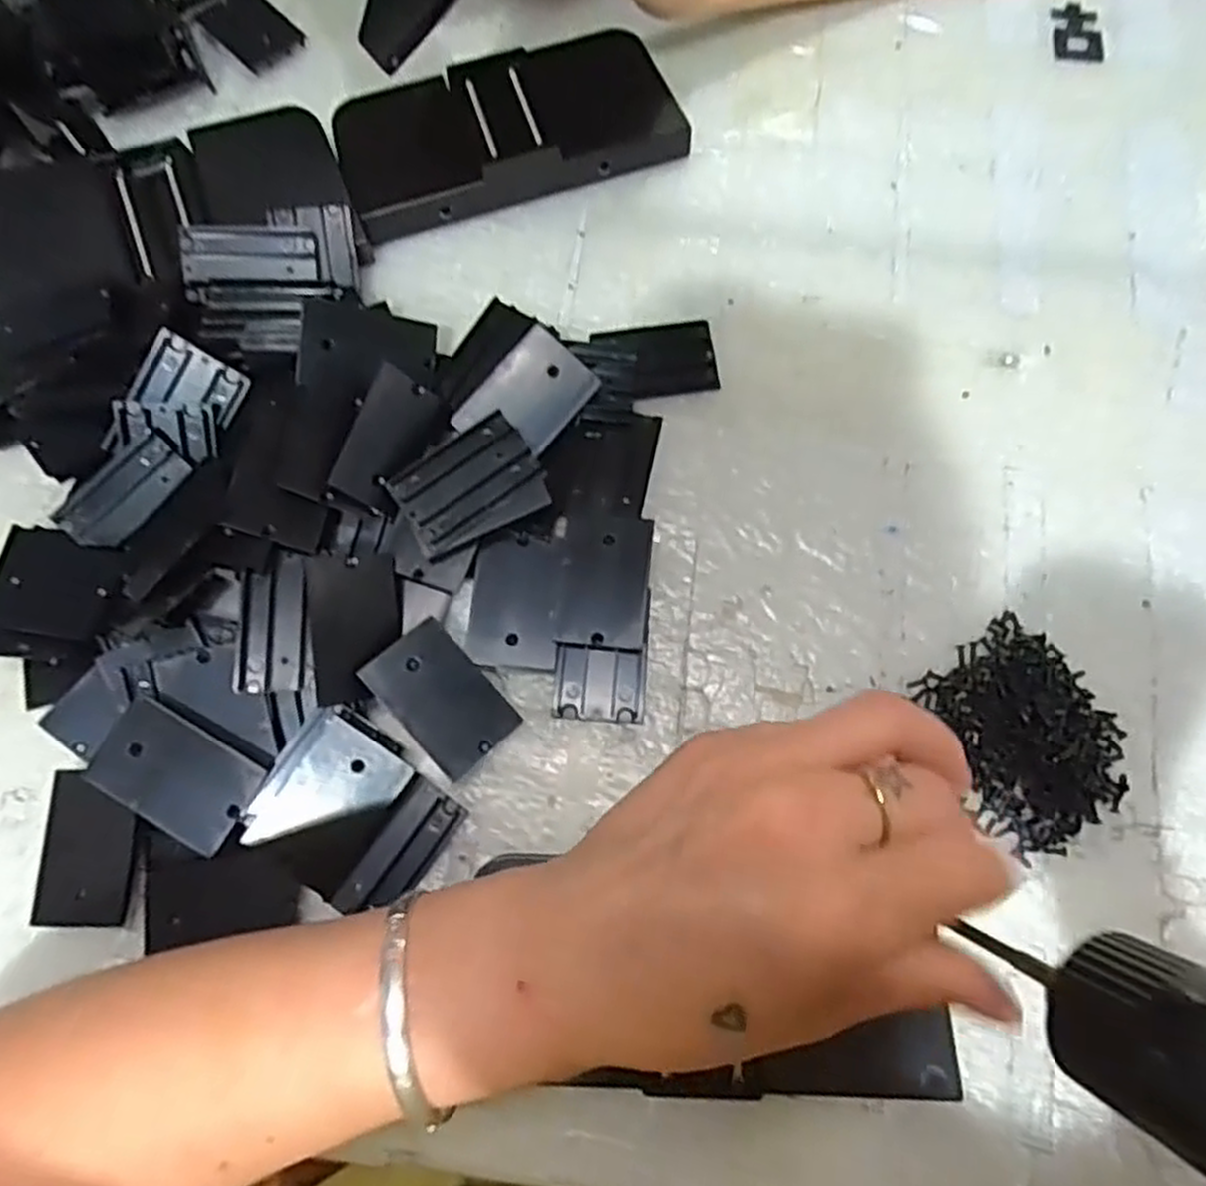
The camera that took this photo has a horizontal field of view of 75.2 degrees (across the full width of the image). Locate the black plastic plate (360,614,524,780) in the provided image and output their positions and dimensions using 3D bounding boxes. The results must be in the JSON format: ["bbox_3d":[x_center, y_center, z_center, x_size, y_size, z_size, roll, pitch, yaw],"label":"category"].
[{"bbox_3d":[-0.062,0.041,0.304,0.036,0.006,0.054,-42,98,-18],"label":"black plastic plate"}]

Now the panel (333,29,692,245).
[{"bbox_3d":[-0.046,-0.227,0.382,0.159,0.028,0.074,-20,74,-5],"label":"panel"}]

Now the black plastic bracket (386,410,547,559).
[{"bbox_3d":[-0.055,-0.045,0.312,0.057,0.006,0.034,-35,76,-10],"label":"black plastic bracket"}]

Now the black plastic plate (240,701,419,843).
[{"bbox_3d":[-0.101,0.073,0.289,0.042,0.005,0.054,37,77,-6],"label":"black plastic plate"}]

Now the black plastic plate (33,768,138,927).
[{"bbox_3d":[-0.191,0.095,0.291,0.037,0.004,0.053,0,75,7],"label":"black plastic plate"}]

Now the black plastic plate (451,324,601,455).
[{"bbox_3d":[-0.031,-0.080,0.326,0.036,0.004,0.053,42,85,-8],"label":"black plastic plate"}]

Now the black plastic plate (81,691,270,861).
[{"bbox_3d":[-0.155,0.066,0.283,0.057,0.006,0.035,32,81,1],"label":"black plastic plate"}]

